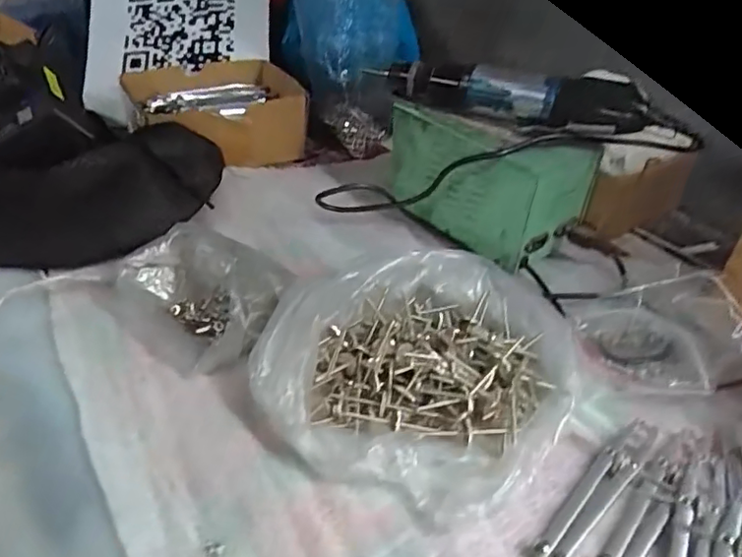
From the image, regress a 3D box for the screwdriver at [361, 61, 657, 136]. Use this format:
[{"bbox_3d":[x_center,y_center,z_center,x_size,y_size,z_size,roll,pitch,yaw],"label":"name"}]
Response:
[{"bbox_3d":[0.108,-0.158,0.504,0.231,0.049,0.033,21,40,18],"label":"screwdriver"}]

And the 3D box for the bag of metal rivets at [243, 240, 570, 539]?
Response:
[{"bbox_3d":[0.028,0.049,0.380,0.188,0.038,0.185,24,41,22],"label":"bag of metal rivets"}]

